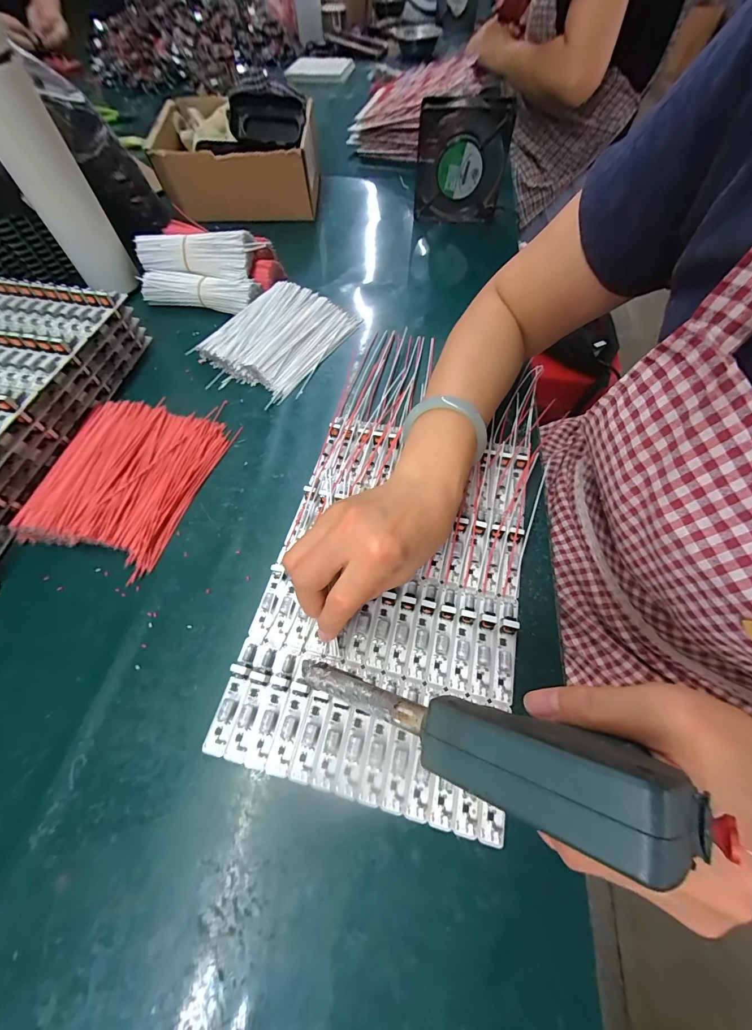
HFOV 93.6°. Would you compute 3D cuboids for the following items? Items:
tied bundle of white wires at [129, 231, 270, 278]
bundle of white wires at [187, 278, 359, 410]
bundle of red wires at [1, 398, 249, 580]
[{"bbox_3d":[-0.216,-0.320,0.435,0.160,0.042,0.051,4,64,-2],"label":"tied bundle of white wires"},{"bbox_3d":[-0.114,-0.210,0.413,0.125,0.031,0.165,26,66,15],"label":"bundle of white wires"},{"bbox_3d":[-0.229,-0.042,0.325,0.138,0.026,0.164,15,64,10],"label":"bundle of red wires"}]

